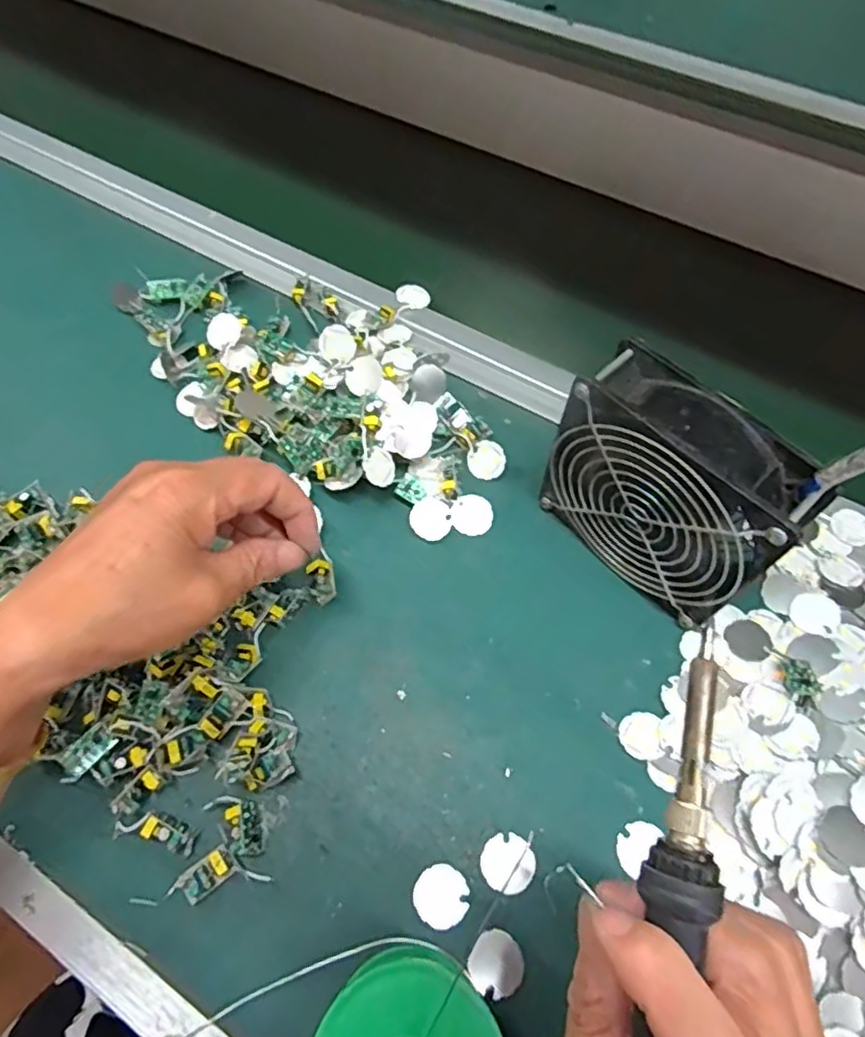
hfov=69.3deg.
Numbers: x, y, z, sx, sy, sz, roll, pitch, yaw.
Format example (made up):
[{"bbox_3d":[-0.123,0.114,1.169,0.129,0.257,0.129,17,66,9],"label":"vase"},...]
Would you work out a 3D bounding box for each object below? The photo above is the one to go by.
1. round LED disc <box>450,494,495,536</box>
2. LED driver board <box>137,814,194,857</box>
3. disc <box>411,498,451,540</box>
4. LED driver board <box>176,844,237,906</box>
[{"bbox_3d":[0.025,-0.002,0.388,0.026,0.007,0.024,0,62,0],"label":"round LED disc"},{"bbox_3d":[-0.126,0.151,0.300,0.023,0.011,0.013,21,64,11],"label":"LED driver board"},{"bbox_3d":[-0.001,0.000,0.382,0.025,0.004,0.027,6,69,-17],"label":"disc"},{"bbox_3d":[-0.106,0.166,0.293,0.026,0.011,0.014,-35,67,-17],"label":"LED driver board"}]

